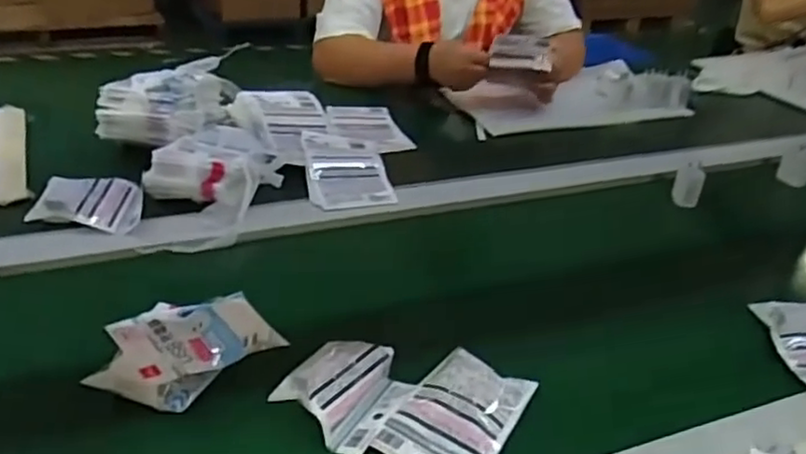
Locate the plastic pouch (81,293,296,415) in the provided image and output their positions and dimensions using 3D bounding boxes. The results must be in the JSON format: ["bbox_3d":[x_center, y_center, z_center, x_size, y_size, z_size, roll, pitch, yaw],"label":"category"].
[{"bbox_3d":[-0.195,0.106,0.623,0.112,0.023,0.153,27,37,31],"label":"plastic pouch"}]

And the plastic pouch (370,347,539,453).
[{"bbox_3d":[0.045,0.156,0.583,0.091,0.025,0.125,22,35,24],"label":"plastic pouch"}]

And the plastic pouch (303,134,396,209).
[{"bbox_3d":[-0.075,-0.077,0.919,0.105,0.016,0.149,-1,46,-16],"label":"plastic pouch"}]

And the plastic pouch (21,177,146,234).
[{"bbox_3d":[-0.364,-0.032,0.807,0.112,0.034,0.086,2,32,-7],"label":"plastic pouch"}]

